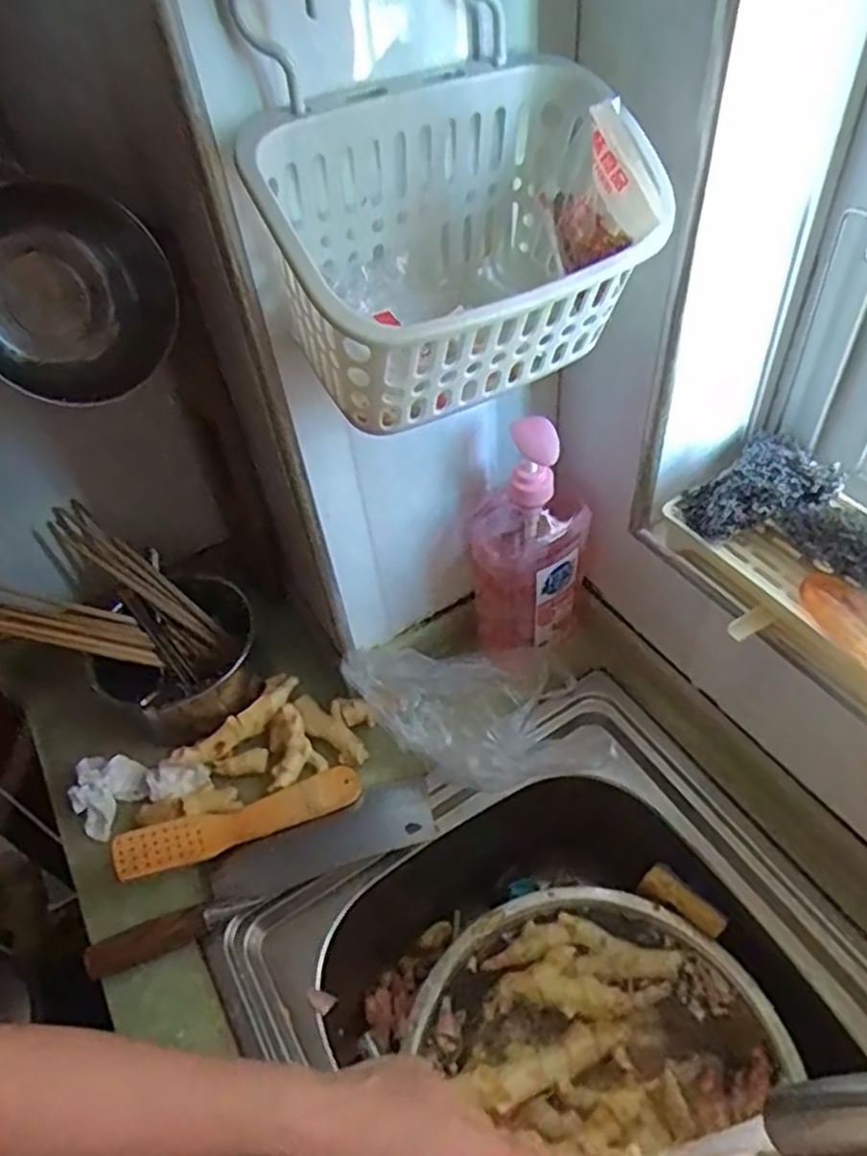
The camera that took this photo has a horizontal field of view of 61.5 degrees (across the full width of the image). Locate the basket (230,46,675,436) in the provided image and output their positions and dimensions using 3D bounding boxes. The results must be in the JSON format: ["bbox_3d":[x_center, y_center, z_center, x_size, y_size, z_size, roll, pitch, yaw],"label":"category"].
[{"bbox_3d":[0.014,-0.180,0.400,0.200,0.132,0.137,-22,50,-13],"label":"basket"}]

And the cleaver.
[{"bbox_3d":[-0.135,0.238,0.599,0.281,0.023,0.054,-21,50,-11],"label":"cleaver"}]

